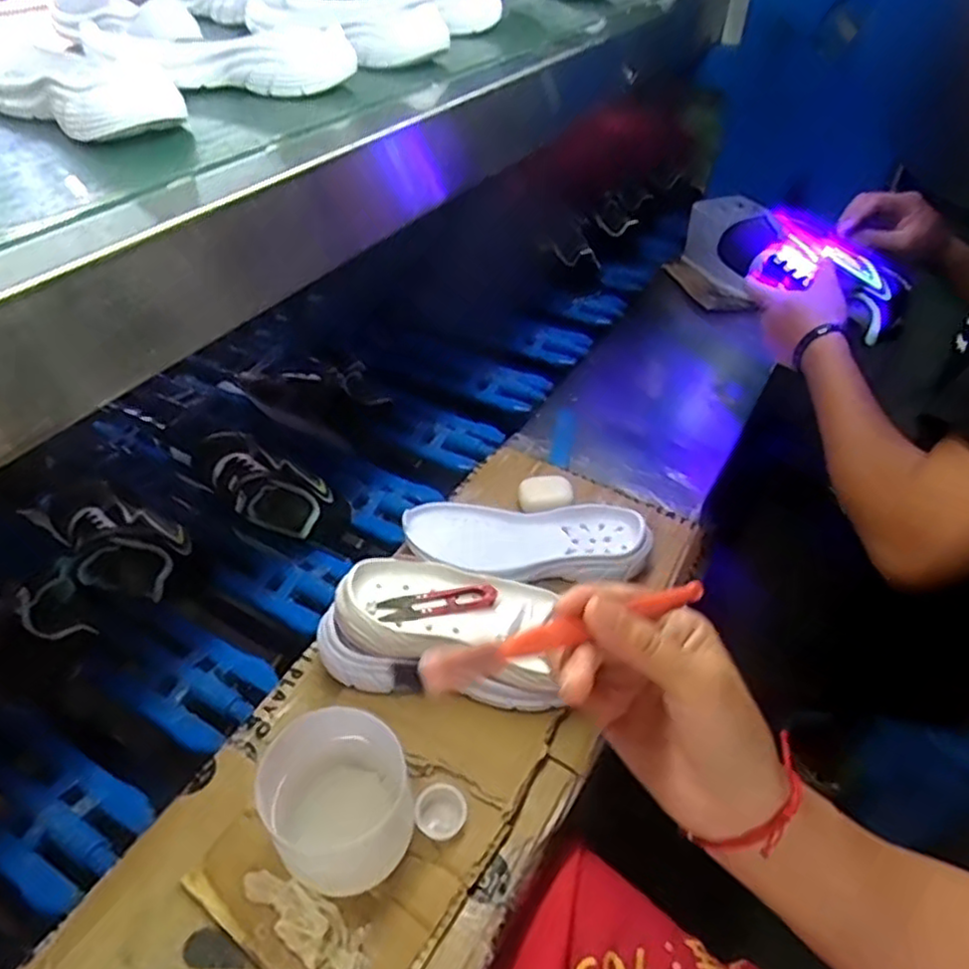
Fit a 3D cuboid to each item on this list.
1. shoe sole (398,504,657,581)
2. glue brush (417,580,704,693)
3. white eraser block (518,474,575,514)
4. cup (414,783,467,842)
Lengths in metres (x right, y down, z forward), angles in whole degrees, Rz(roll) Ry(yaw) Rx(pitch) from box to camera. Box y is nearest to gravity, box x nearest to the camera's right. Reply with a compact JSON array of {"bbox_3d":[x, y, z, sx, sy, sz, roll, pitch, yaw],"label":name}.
[{"bbox_3d":[0.042,0.053,0.687,0.235,0.035,0.085,1,42,0],"label":"shoe sole"},{"bbox_3d":[0.039,0.055,0.273,0.172,0.017,0.016,-2,33,-49],"label":"glue brush"},{"bbox_3d":[0.067,0.009,0.745,0.063,0.024,0.035,-14,44,-16],"label":"white eraser block"},{"bbox_3d":[-0.032,0.237,0.503,0.036,0.009,0.036,1,42,0],"label":"cup"}]

